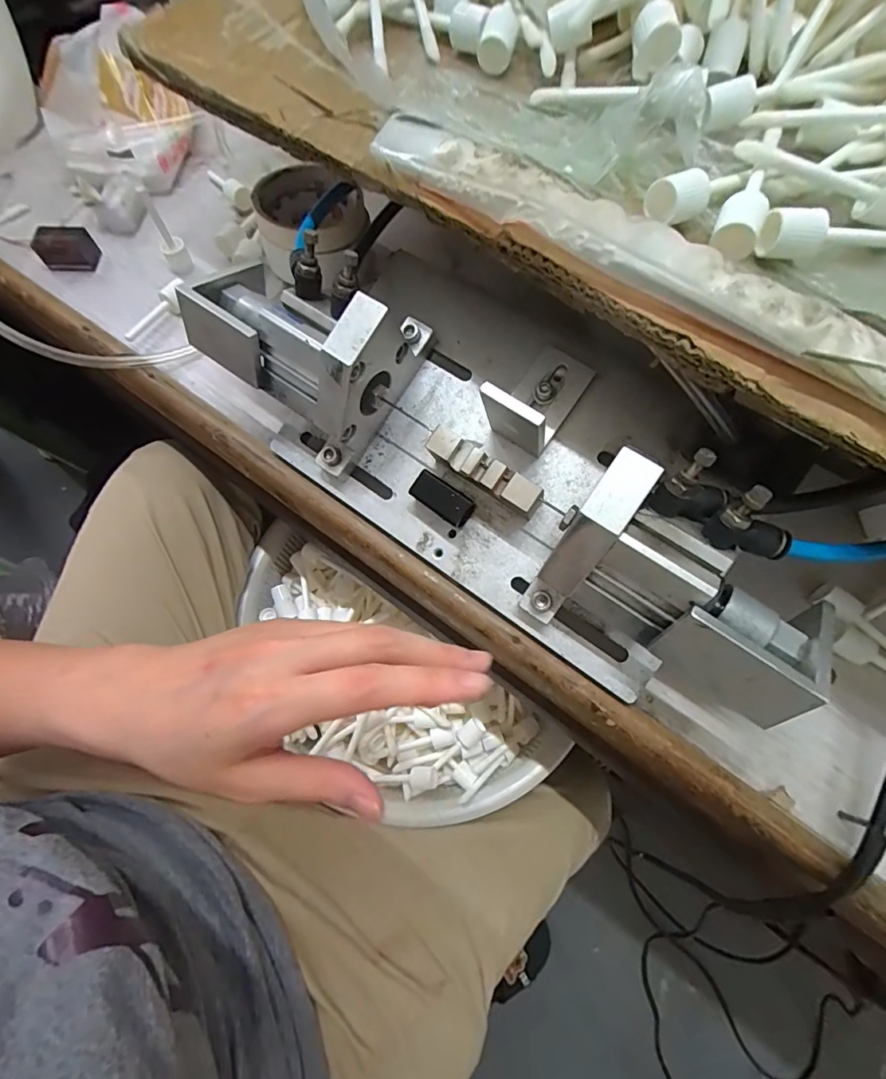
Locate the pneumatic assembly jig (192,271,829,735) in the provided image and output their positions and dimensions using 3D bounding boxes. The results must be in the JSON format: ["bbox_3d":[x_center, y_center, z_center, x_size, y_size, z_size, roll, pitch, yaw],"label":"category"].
[{"bbox_3d":[0.026,-0.055,0.275,0.380,0.101,0.135,35,73,12],"label":"pneumatic assembly jig"}]

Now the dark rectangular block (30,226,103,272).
[{"bbox_3d":[-0.315,-0.244,0.397,0.042,0.023,0.029,-2,69,-1],"label":"dark rectangular block"}]

